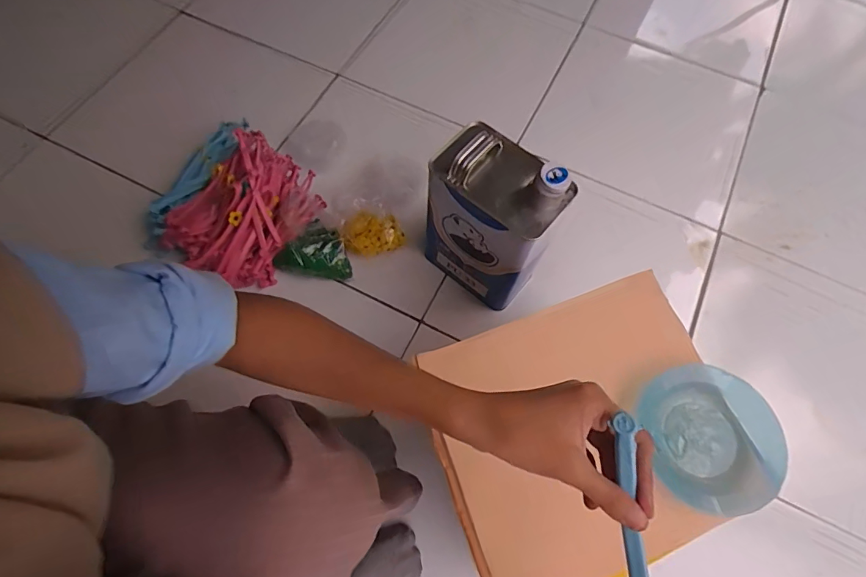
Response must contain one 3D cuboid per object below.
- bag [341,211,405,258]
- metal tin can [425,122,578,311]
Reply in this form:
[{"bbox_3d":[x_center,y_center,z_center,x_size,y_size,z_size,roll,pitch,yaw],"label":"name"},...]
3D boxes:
[{"bbox_3d":[-0.100,-0.090,0.765,0.100,0.062,0.067,-20,69,-10],"label":"bag"},{"bbox_3d":[0.083,-0.099,0.653,0.170,0.248,0.115,37,71,13],"label":"metal tin can"}]

